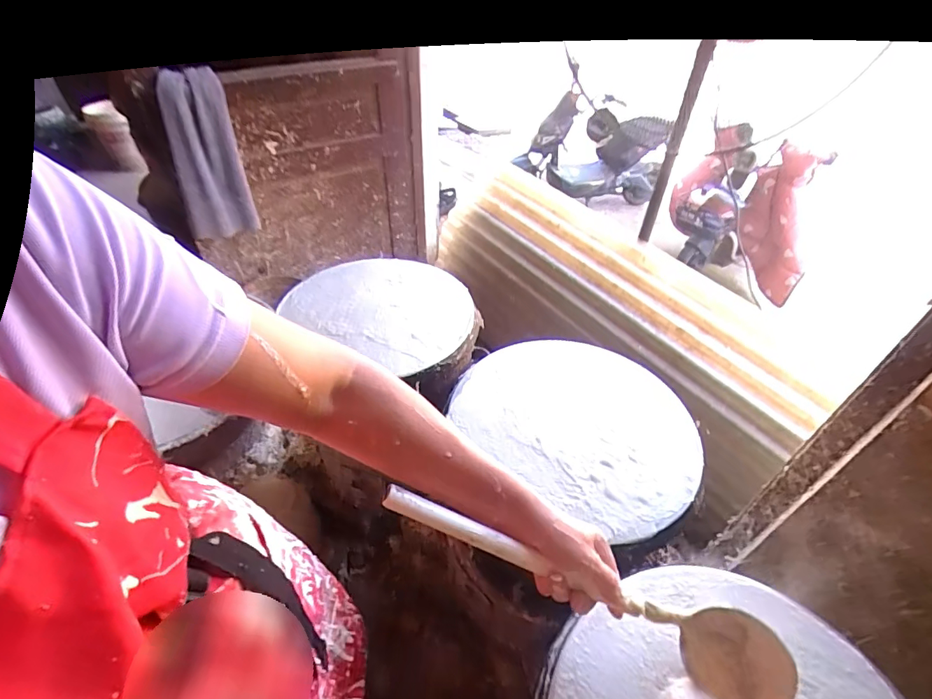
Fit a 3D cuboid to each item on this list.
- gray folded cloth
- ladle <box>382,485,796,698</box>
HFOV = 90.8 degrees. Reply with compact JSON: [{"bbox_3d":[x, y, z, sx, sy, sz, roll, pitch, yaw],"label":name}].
[{"bbox_3d":[-0.789,-0.582,1.410,0.192,0.487,0.048,-16,41,-24],"label":"gray folded cloth"},{"bbox_3d":[0.112,0.230,0.414,0.414,0.069,0.072,27,45,-10],"label":"ladle"}]

